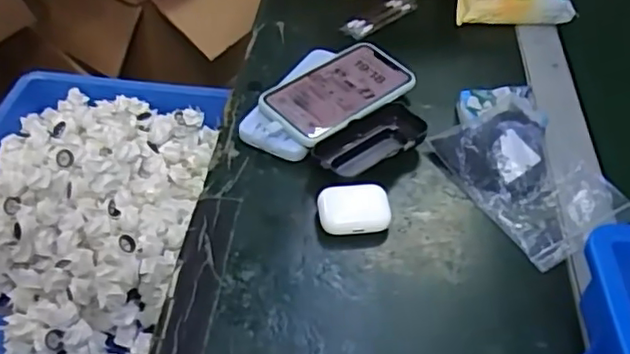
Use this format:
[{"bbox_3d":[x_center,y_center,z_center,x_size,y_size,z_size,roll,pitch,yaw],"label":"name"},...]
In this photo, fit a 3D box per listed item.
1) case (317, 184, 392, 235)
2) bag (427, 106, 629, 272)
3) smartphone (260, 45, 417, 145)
[{"bbox_3d":[0.033,0.028,0.500,0.058,0.021,0.039,0,47,-5],"label":"case"},{"bbox_3d":[0.190,-0.002,0.537,0.109,0.027,0.150,-21,52,-23],"label":"bag"},{"bbox_3d":[0.025,-0.085,0.590,0.155,0.010,0.079,-29,60,-29],"label":"smartphone"}]

